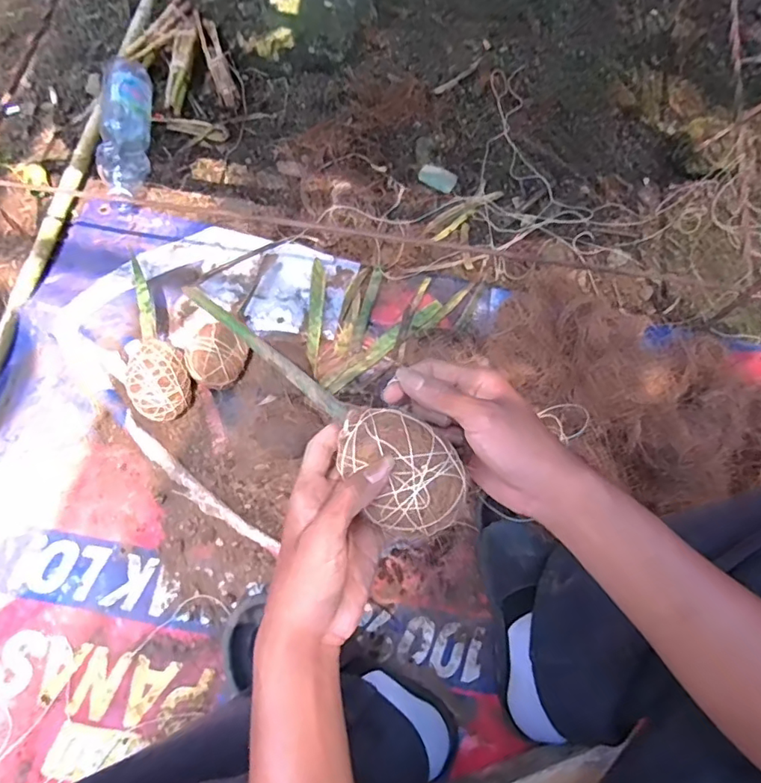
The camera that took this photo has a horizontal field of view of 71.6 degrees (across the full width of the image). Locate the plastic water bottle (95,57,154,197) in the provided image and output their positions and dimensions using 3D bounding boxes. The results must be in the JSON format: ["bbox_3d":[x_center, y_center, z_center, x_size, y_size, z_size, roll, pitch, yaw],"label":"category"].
[{"bbox_3d":[-0.378,-0.379,0.770,0.067,0.068,0.234,0,70,1],"label":"plastic water bottle"}]

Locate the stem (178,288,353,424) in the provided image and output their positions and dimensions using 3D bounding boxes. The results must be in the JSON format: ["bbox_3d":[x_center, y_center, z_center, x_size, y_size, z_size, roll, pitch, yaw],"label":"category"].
[{"bbox_3d":[-0.080,-0.029,0.359,0.150,0.009,0.011,39,74,12],"label":"stem"}]

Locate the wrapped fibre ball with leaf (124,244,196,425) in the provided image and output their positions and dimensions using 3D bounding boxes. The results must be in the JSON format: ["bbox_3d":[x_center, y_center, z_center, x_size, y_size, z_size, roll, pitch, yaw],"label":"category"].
[{"bbox_3d":[-0.294,-0.061,0.655,0.069,0.072,0.207,-27,73,-10],"label":"wrapped fibre ball with leaf"}]

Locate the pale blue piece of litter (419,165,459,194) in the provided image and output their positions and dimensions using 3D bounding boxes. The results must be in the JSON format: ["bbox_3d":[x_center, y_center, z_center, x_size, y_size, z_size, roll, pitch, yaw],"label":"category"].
[{"bbox_3d":[0.086,-0.318,0.782,0.058,0.004,0.036,33,74,12],"label":"pale blue piece of litter"}]

